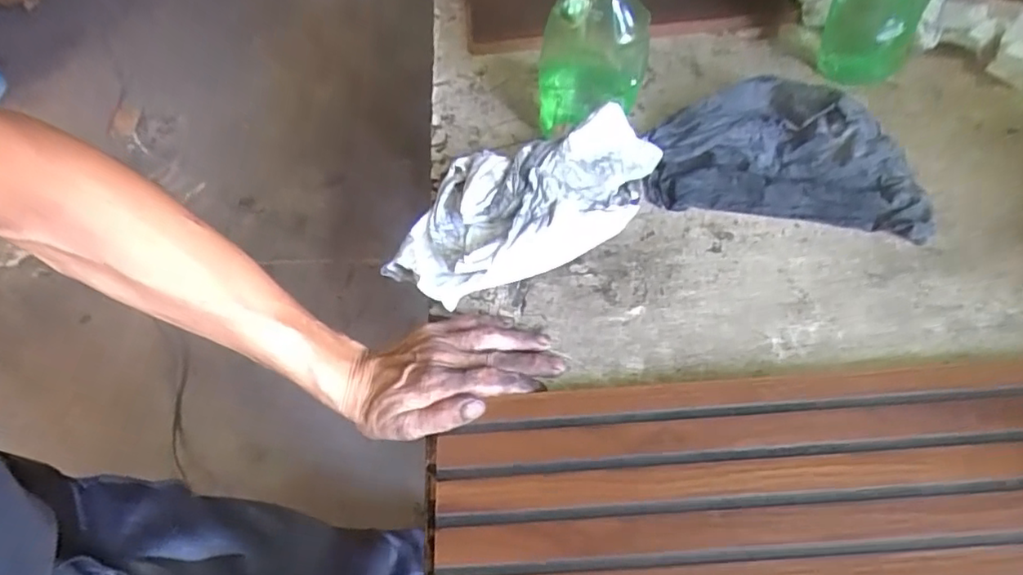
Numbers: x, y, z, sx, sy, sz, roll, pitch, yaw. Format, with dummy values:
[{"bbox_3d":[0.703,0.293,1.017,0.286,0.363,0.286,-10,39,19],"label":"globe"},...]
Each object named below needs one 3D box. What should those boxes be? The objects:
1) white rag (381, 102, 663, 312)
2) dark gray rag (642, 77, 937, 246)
[{"bbox_3d":[0.010,-0.084,0.537,0.264,0.062,0.133,-24,57,-10],"label":"white rag"},{"bbox_3d":[0.259,-0.136,0.566,0.247,0.057,0.156,9,57,12],"label":"dark gray rag"}]

